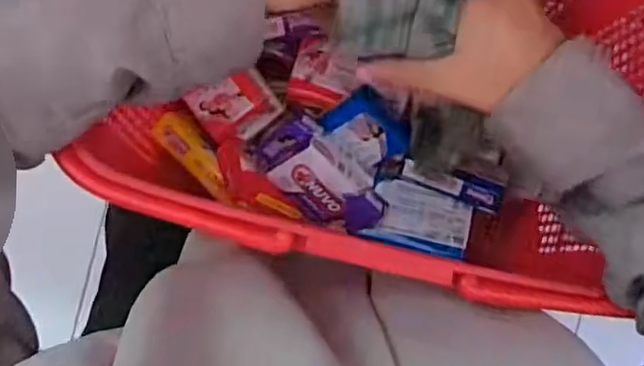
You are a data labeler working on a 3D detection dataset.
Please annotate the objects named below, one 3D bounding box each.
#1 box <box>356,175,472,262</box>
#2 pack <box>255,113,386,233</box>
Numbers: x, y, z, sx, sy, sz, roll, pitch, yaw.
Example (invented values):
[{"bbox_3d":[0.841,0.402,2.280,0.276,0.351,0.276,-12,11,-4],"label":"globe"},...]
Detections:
[{"bbox_3d":[0.079,0.029,0.524,0.081,0.015,0.051,13,91,0],"label":"box"},{"bbox_3d":[-0.001,-0.002,0.482,0.053,0.041,0.101,-45,91,1],"label":"pack"}]

